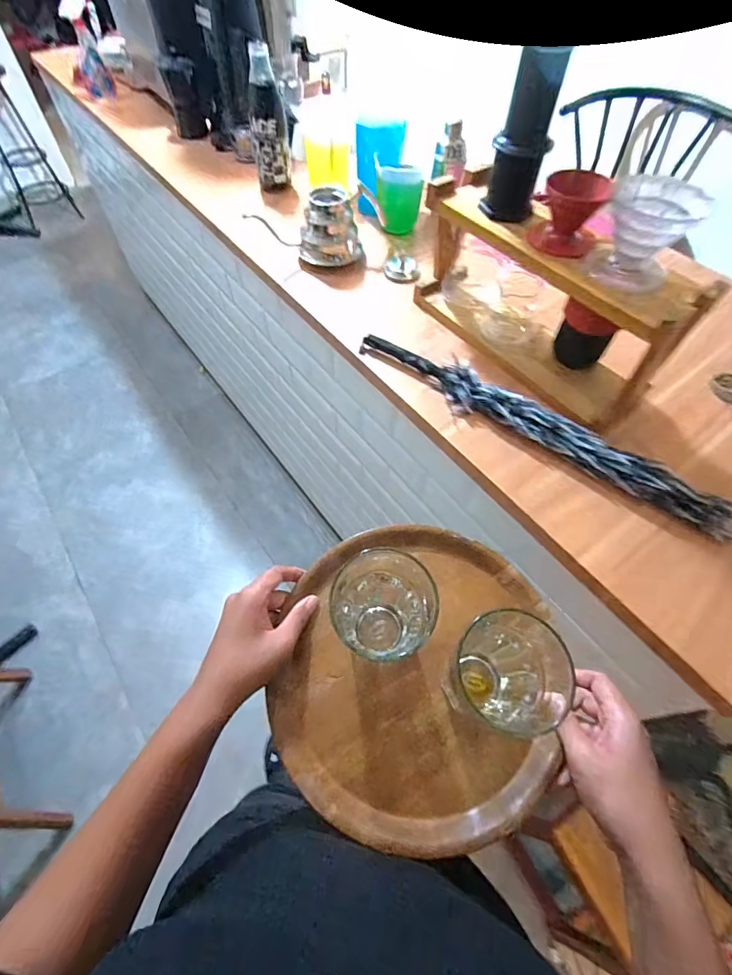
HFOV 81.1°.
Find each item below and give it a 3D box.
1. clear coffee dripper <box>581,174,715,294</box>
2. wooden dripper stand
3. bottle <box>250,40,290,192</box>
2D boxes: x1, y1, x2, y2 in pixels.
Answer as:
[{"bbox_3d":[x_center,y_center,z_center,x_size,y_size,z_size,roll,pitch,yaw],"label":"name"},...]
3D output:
[{"bbox_3d":[0.360,-0.328,0.559,0.108,0.094,0.111,24,61,14],"label":"clear coffee dripper"},{"bbox_3d":[0.275,-0.319,0.685,0.132,0.204,0.435,-31,63,-19],"label":"wooden dripper stand"},{"bbox_3d":[-0.224,-0.827,0.983,0.088,0.243,0.068,-6,58,-5],"label":"bottle"}]

